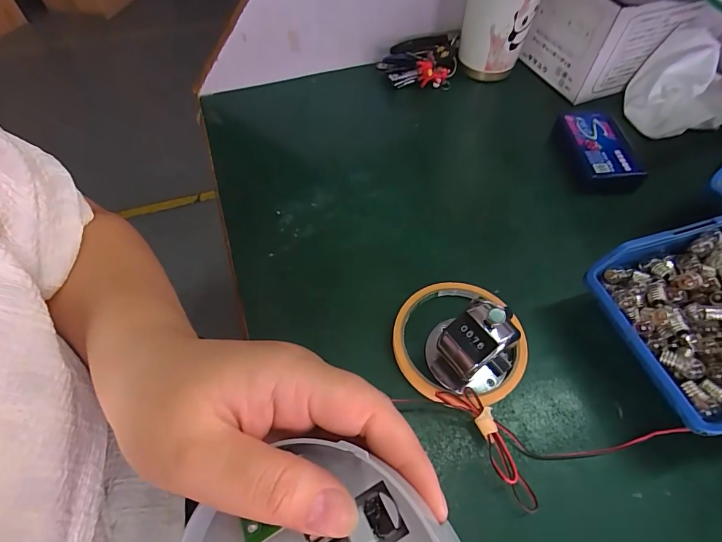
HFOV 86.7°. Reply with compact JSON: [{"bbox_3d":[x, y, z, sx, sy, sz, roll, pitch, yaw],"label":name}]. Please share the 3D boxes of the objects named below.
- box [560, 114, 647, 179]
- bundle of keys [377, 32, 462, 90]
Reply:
[{"bbox_3d":[0.222,-0.115,0.360,0.049,0.023,0.088,-4,57,-2],"label":"box"},{"bbox_3d":[0.069,-0.237,0.433,0.092,0.034,0.053,-6,57,-3],"label":"bundle of keys"}]

